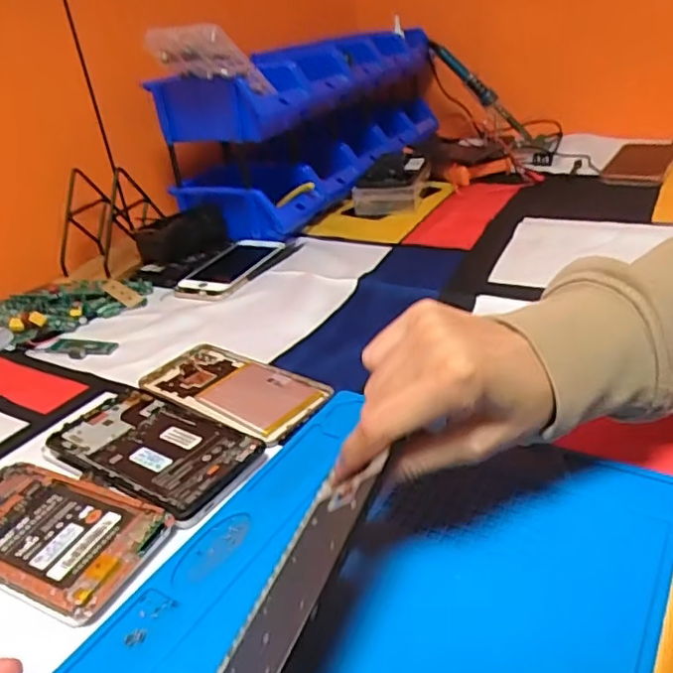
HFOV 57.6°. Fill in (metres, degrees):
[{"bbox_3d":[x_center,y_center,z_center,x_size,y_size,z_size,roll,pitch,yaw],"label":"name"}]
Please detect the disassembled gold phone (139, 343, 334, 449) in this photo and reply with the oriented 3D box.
[{"bbox_3d":[-0.081,0.037,0.476,0.159,0.007,0.069,16,37,35],"label":"disassembled gold phone"}]

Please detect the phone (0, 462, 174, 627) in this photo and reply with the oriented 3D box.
[{"bbox_3d":[-0.166,0.113,0.352,0.140,0.013,0.072,10,34,28],"label":"phone"}]

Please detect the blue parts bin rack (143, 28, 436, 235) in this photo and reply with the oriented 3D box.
[{"bbox_3d":[-0.022,-0.319,0.903,0.151,0.196,0.516,11,35,30],"label":"blue parts bin rack"}]

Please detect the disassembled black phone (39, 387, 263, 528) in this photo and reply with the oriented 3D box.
[{"bbox_3d":[-0.124,0.074,0.411,0.157,0.016,0.080,12,35,31],"label":"disassembled black phone"}]

